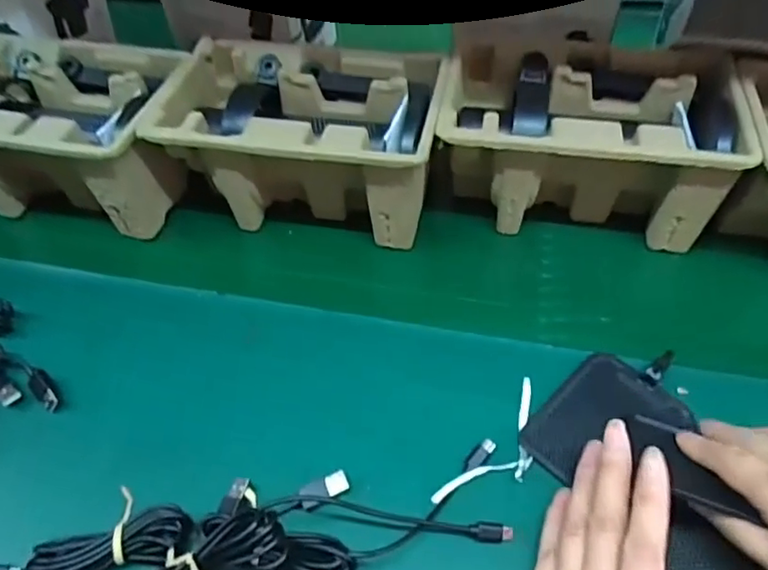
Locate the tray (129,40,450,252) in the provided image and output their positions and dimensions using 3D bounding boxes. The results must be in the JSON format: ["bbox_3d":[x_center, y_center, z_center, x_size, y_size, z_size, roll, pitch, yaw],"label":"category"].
[{"bbox_3d":[-0.064,-0.123,0.507,0.221,0.103,0.141,4,51,10],"label":"tray"}]

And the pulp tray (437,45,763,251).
[{"bbox_3d":[0.163,-0.113,0.498,0.221,0.116,0.140,5,51,11],"label":"pulp tray"}]

